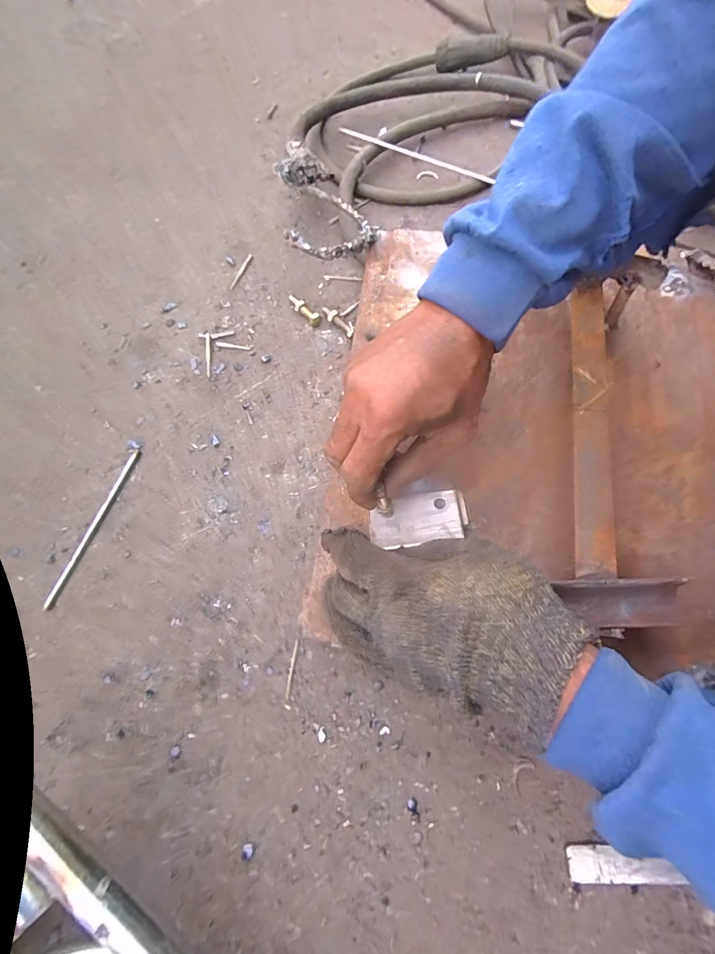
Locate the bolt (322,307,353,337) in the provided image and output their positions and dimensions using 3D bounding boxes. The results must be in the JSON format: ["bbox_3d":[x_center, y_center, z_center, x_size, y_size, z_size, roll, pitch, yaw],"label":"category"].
[{"bbox_3d":[-0.018,-0.153,0.425,0.042,0.010,0.013,43,77,16],"label":"bolt"}]

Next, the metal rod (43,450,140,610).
[{"bbox_3d":[-0.219,0.040,0.361,0.008,0.004,0.141,19,72,9],"label":"metal rod"}]

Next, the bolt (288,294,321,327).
[{"bbox_3d":[-0.054,-0.169,0.433,0.013,0.012,0.046,-39,73,-12],"label":"bolt"}]

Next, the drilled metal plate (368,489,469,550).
[{"bbox_3d":[0.045,0.031,0.318,0.070,0.004,0.037,-11,70,-2],"label":"drilled metal plate"}]

